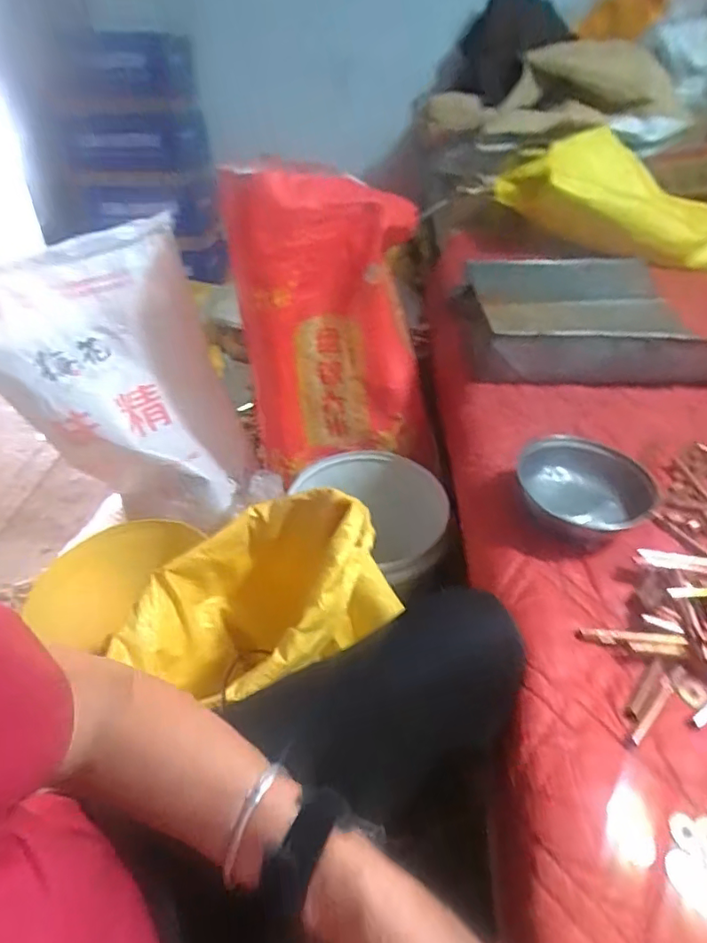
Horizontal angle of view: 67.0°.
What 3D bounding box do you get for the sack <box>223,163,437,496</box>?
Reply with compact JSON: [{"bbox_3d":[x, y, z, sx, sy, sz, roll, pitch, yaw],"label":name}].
[{"bbox_3d":[-0.018,-0.205,0.834,0.281,0.442,0.102,-11,41,-11],"label":"sack"}]

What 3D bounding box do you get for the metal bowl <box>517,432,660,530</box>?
[{"bbox_3d":[0.248,0.026,0.579,0.139,0.056,0.142,9,42,12],"label":"metal bowl"}]

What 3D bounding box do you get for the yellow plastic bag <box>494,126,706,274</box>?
[{"bbox_3d":[0.612,-0.562,1.153,0.599,0.203,0.225,23,44,5],"label":"yellow plastic bag"}]

